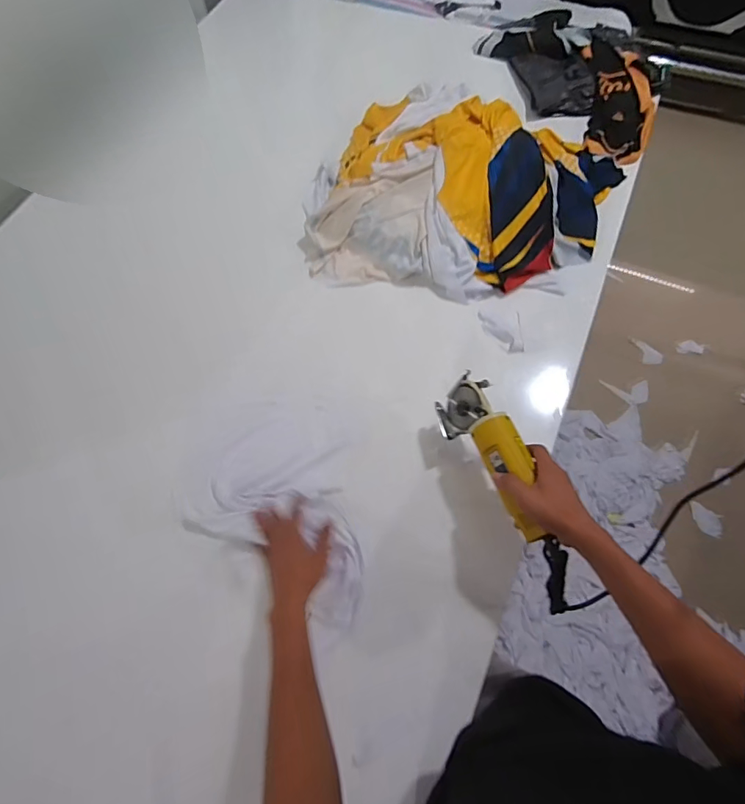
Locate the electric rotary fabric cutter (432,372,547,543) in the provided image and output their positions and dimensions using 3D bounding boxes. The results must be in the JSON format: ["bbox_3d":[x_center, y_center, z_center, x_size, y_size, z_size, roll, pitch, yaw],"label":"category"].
[{"bbox_3d":[0.174,0.066,0.622,0.086,0.058,0.237,-23,52,-7],"label":"electric rotary fabric cutter"}]

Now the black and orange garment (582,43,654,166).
[{"bbox_3d":[0.540,-0.666,0.982,0.138,0.037,0.331,8,66,7],"label":"black and orange garment"}]

